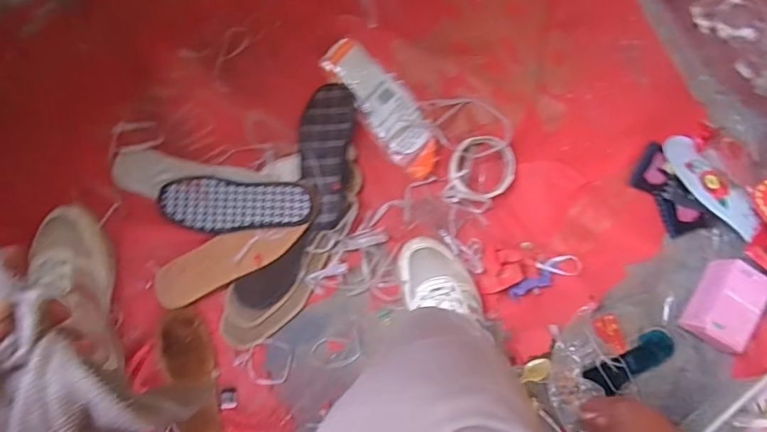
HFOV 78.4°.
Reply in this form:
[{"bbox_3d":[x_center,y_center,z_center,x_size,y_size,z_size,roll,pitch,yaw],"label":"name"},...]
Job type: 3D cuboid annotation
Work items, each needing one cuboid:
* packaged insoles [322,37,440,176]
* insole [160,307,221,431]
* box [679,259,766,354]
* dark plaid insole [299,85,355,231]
[{"bbox_3d":[0.003,-0.152,0.653,0.072,0.009,0.216,-37,88,-8],"label":"packaged insoles"},{"bbox_3d":[-0.240,0.205,0.593,0.058,0.021,0.176,-15,85,-6],"label":"insole"},{"bbox_3d":[0.467,0.121,0.641,0.065,0.049,0.108,31,82,-1],"label":"box"},{"bbox_3d":[-0.079,-0.084,0.630,0.070,0.027,0.199,5,83,-4],"label":"dark plaid insole"}]

